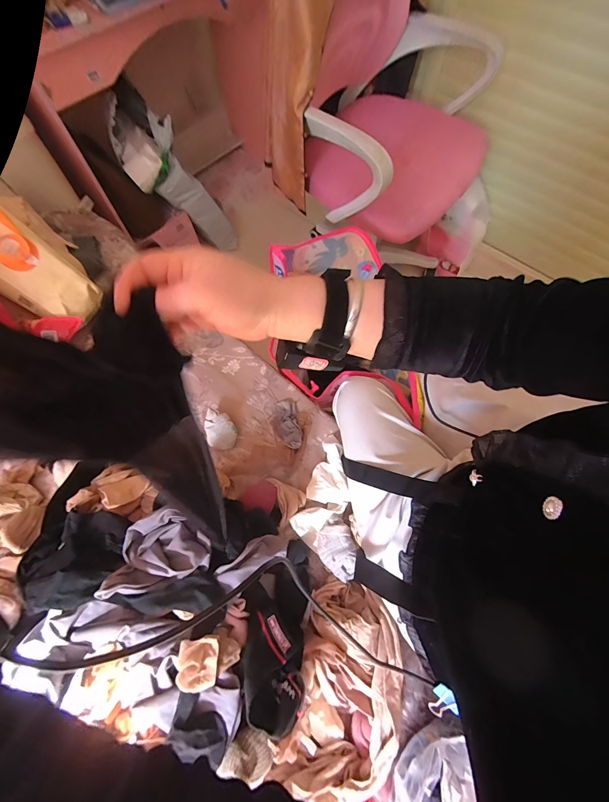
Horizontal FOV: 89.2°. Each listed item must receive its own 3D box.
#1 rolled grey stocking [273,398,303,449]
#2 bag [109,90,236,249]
[{"bbox_3d":[-0.037,0.046,0.636,0.051,0.016,0.113,-15,52,-4],"label":"rolled grey stocking"},{"bbox_3d":[-0.417,-0.757,1.114,0.177,0.560,0.155,-21,66,21],"label":"bag"}]

